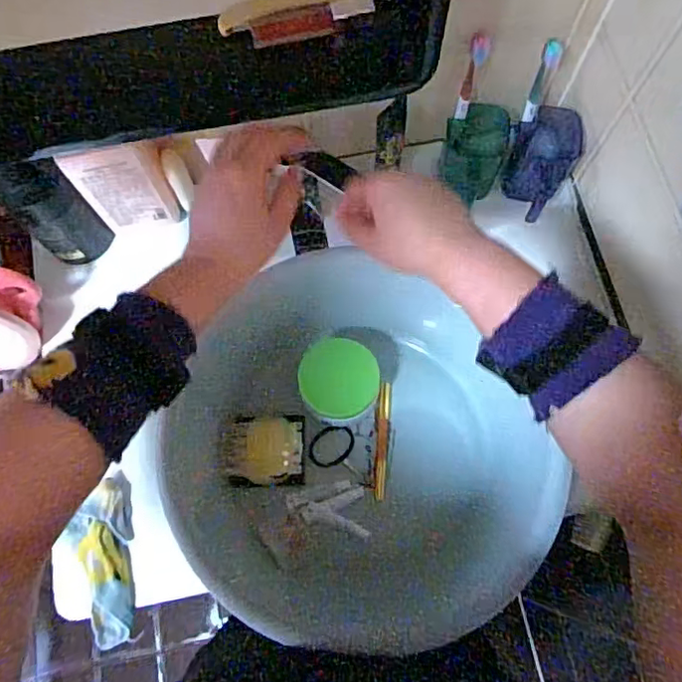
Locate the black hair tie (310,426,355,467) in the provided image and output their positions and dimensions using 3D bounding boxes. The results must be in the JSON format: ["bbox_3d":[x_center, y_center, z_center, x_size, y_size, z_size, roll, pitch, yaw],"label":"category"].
[{"bbox_3d":[-0.010,0.125,0.692,0.043,0.004,0.057,36,67,14],"label":"black hair tie"}]

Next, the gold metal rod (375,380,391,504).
[{"bbox_3d":[0.049,0.116,0.687,0.014,0.012,0.138,4,73,3],"label":"gold metal rod"}]

